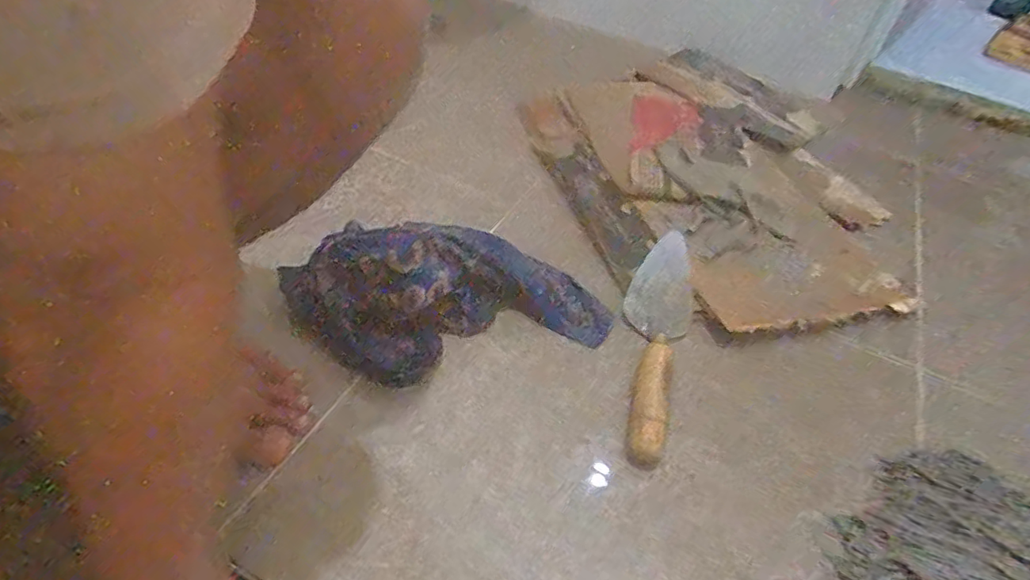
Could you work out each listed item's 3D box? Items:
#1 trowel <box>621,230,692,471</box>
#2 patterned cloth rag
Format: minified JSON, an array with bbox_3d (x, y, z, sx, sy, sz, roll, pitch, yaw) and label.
[{"bbox_3d":[0.149,0.040,0.604,0.074,0.040,0.309,16,47,8],"label":"trowel"},{"bbox_3d":[-0.059,0.011,0.567,0.330,0.085,0.132,-1,47,-9],"label":"patterned cloth rag"}]

